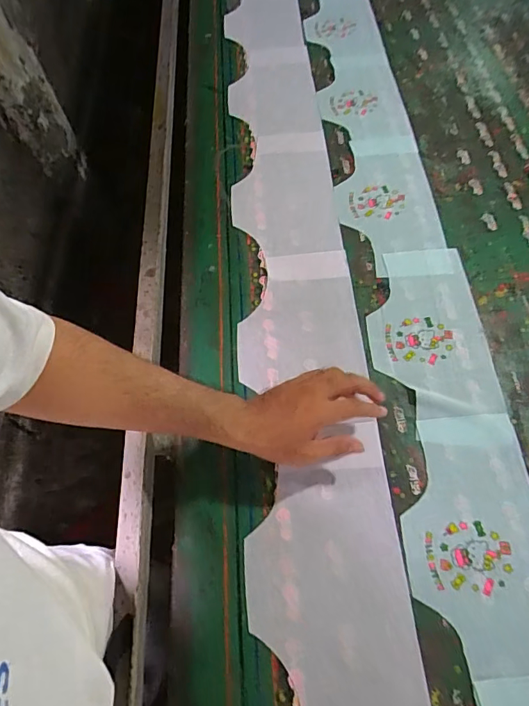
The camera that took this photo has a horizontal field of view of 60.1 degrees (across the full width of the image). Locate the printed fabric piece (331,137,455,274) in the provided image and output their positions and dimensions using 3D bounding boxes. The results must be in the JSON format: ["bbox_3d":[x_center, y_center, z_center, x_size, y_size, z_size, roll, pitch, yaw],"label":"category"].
[{"bbox_3d":[0.195,-0.244,0.740,0.156,0.011,0.298,-5,61,-1],"label":"printed fabric piece"}]

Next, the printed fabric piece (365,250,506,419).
[{"bbox_3d":[0.218,-0.036,0.627,0.150,0.009,0.263,-2,62,1],"label":"printed fabric piece"}]

